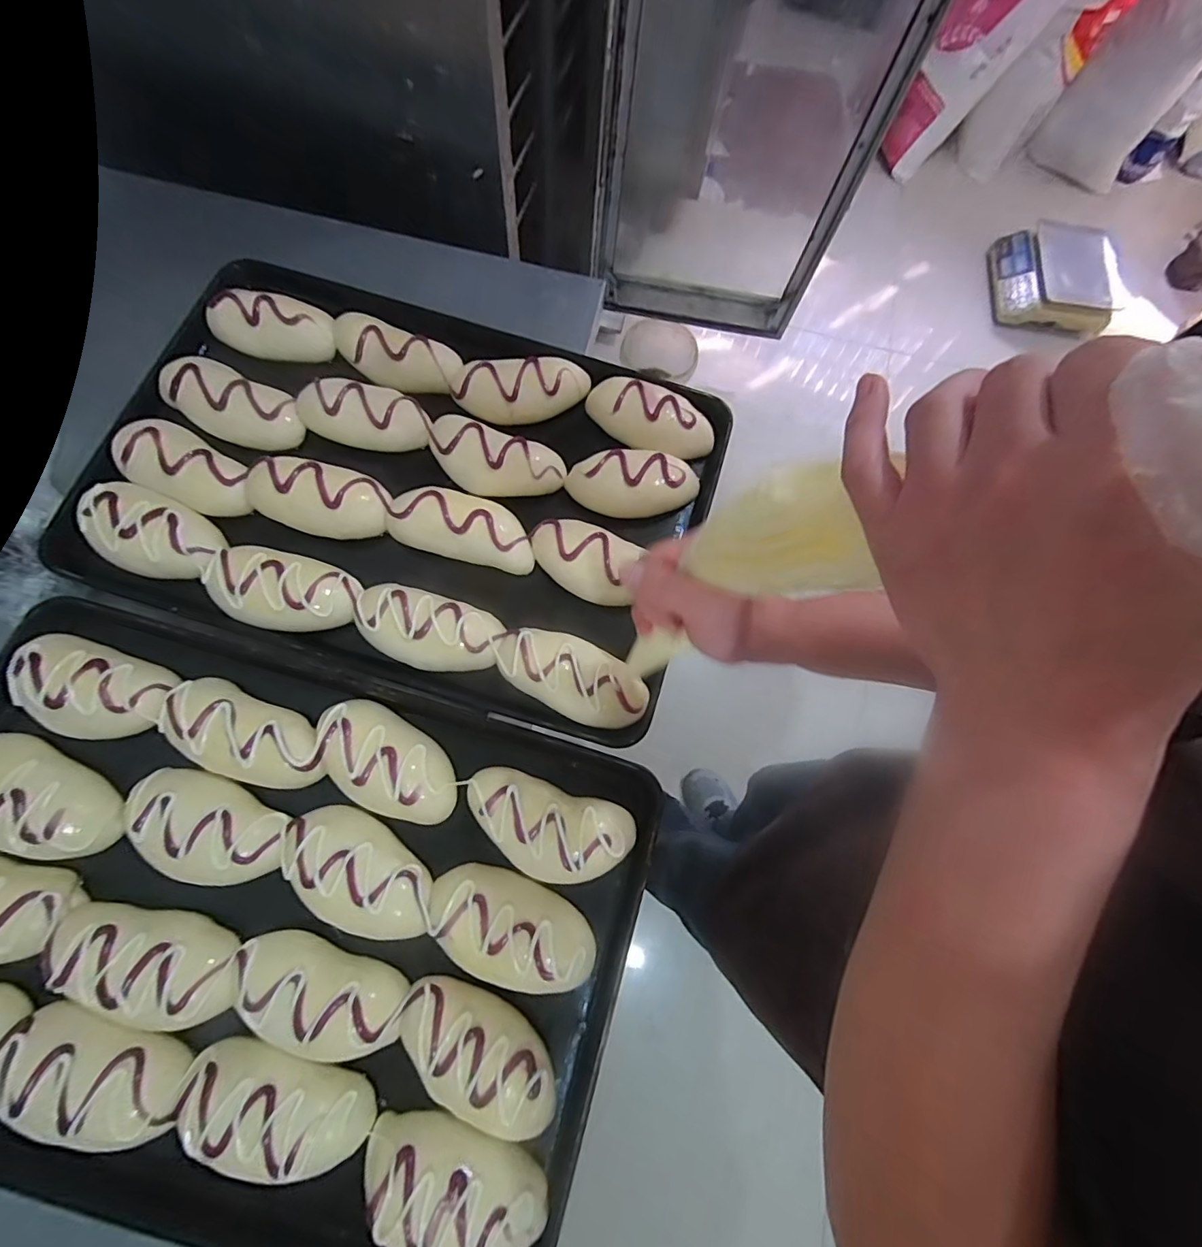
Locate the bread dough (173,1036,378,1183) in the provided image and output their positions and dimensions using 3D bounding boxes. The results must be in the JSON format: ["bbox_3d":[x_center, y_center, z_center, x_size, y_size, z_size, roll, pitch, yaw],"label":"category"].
[{"bbox_3d":[-0.247,0.368,0.394,0.143,0.043,0.077,23,74,-8],"label":"bread dough"}]

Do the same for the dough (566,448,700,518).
[{"bbox_3d":[0.035,-0.151,0.563,0.136,0.033,0.067,6,74,-2],"label":"dough"}]

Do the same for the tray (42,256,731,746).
[{"bbox_3d":[-0.194,-0.150,0.553,0.606,0.059,0.408,17,74,1],"label":"tray"}]

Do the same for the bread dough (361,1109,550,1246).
[{"bbox_3d":[-0.111,0.421,0.385,0.144,0.039,0.081,20,74,2],"label":"bread dough"}]

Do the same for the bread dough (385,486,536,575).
[{"bbox_3d":[-0.139,-0.100,0.537,0.146,0.036,0.064,13,74,0],"label":"bread dough"}]

